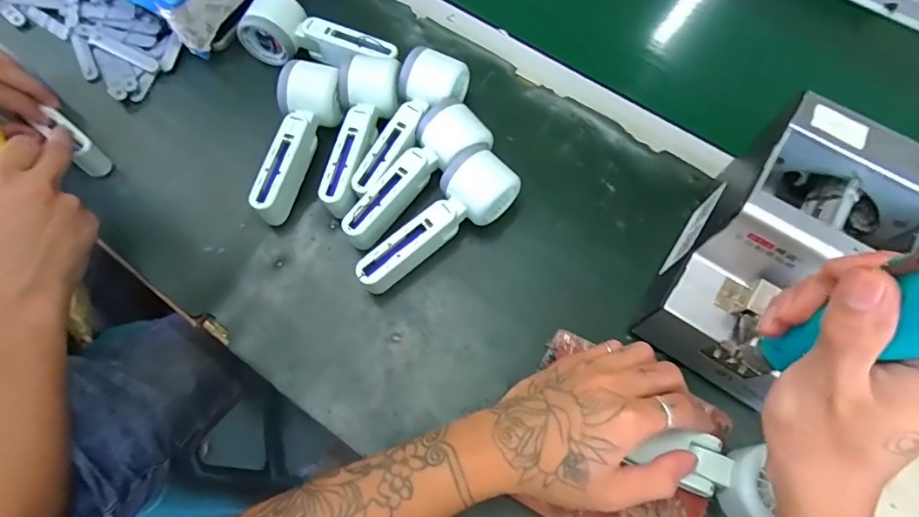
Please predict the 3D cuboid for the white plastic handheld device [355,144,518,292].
[{"bbox_3d":[-0.025,-0.035,0.442,0.160,0.058,0.054,-37,72,-15],"label":"white plastic handheld device"}]

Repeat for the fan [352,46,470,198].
[{"bbox_3d":[-0.052,-0.127,0.471,0.064,0.051,0.162,30,70,11],"label":"fan"}]

